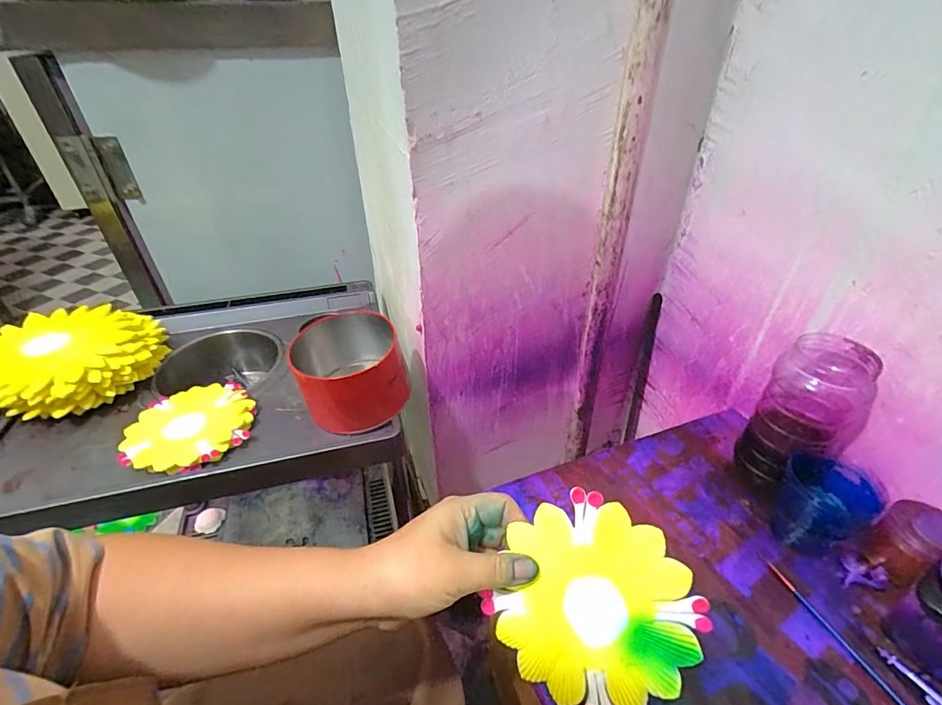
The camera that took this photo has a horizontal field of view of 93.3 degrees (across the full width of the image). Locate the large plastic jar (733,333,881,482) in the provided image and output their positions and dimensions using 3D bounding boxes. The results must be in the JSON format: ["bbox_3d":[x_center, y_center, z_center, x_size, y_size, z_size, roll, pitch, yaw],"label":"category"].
[{"bbox_3d":[0.342,0.068,0.460,0.080,0.163,0.082,0,39,0],"label":"large plastic jar"}]

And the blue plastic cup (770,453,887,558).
[{"bbox_3d":[0.337,0.148,0.431,0.064,0.077,0.070,0,39,0],"label":"blue plastic cup"}]

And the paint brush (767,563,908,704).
[{"bbox_3d":[0.312,0.243,0.365,0.007,0.004,0.152,-14,41,-17],"label":"paint brush"}]

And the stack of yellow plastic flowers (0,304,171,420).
[{"bbox_3d":[-0.550,0.008,0.594,0.216,0.055,0.179,-6,39,-7],"label":"stack of yellow plastic flowers"}]

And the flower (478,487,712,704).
[{"bbox_3d":[0.075,0.161,0.283,0.120,0.004,0.121,-38,75,11],"label":"flower"}]

